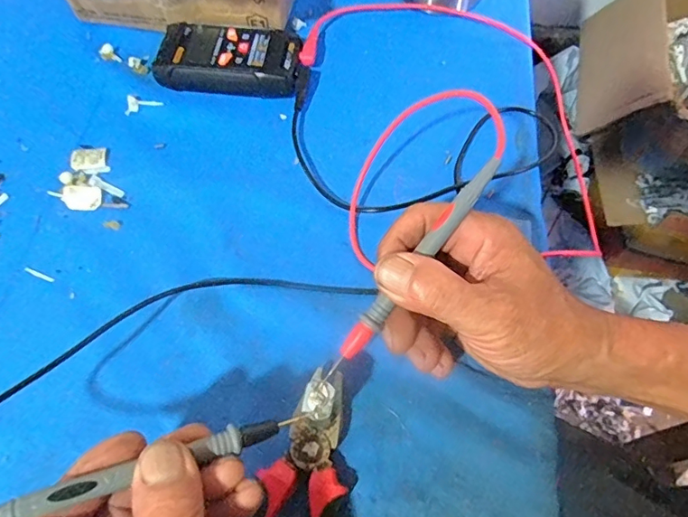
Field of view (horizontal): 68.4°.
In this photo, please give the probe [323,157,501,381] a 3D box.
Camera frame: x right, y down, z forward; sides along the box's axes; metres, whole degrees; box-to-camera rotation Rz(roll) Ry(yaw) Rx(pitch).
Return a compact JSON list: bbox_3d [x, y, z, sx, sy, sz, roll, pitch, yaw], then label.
[{"bbox_3d":[0.037,0.004,0.264,0.010,0.007,0.140,37,87,17],"label":"probe"}]

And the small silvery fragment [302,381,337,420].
[{"bbox_3d":[-0.013,0.072,0.261,0.015,0.004,0.019,14,63,8],"label":"small silvery fragment"}]

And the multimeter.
[{"bbox_3d":[-0.095,-0.165,0.419,0.116,0.025,0.055,5,64,2],"label":"multimeter"}]

